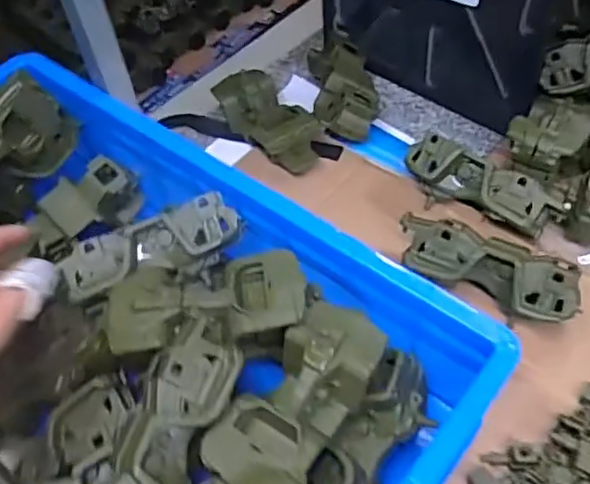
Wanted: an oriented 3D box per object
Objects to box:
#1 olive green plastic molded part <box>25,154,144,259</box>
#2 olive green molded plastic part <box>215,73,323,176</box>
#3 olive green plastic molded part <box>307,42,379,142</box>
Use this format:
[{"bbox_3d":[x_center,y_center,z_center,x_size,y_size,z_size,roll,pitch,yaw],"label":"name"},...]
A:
[{"bbox_3d":[-0.239,-0.038,0.714,0.072,0.054,0.125,27,60,23],"label":"olive green plastic molded part"},{"bbox_3d":[-0.033,-0.165,0.829,0.088,0.052,0.171,-28,56,-16],"label":"olive green molded plastic part"},{"bbox_3d":[0.066,-0.208,0.841,0.086,0.061,0.162,-4,53,2],"label":"olive green plastic molded part"}]

